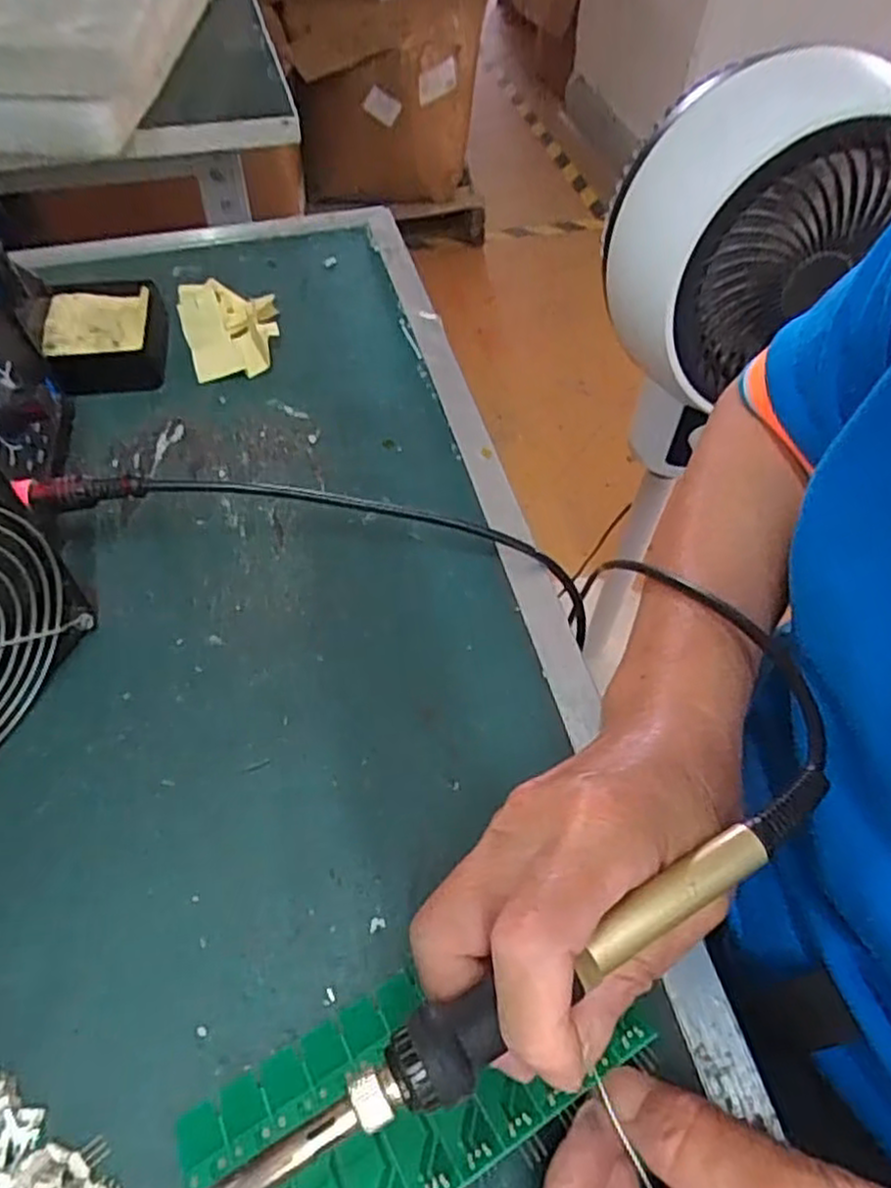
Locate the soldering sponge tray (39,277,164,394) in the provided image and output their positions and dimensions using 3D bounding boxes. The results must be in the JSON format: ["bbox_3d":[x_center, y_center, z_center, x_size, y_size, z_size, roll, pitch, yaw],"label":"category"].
[{"bbox_3d":[-0.194,-0.149,0.427,0.063,0.026,0.072,-14,57,-12],"label":"soldering sponge tray"}]

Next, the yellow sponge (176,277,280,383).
[{"bbox_3d":[-0.127,-0.159,0.441,0.054,0.021,0.070,-16,57,-13],"label":"yellow sponge"}]

